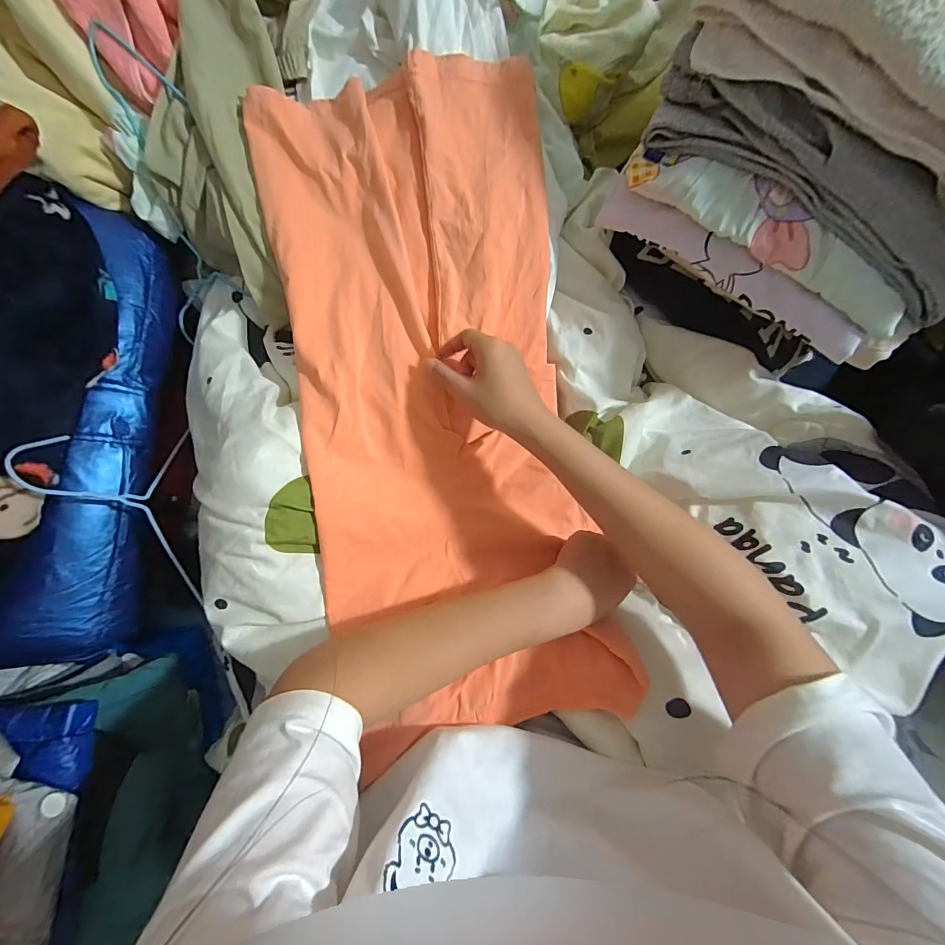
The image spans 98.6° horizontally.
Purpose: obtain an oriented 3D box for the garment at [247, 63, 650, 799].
[{"bbox_3d":[-0.031,-0.083,0.398,0.258,0.099,0.593,-8,86,-3],"label":"garment"}]

